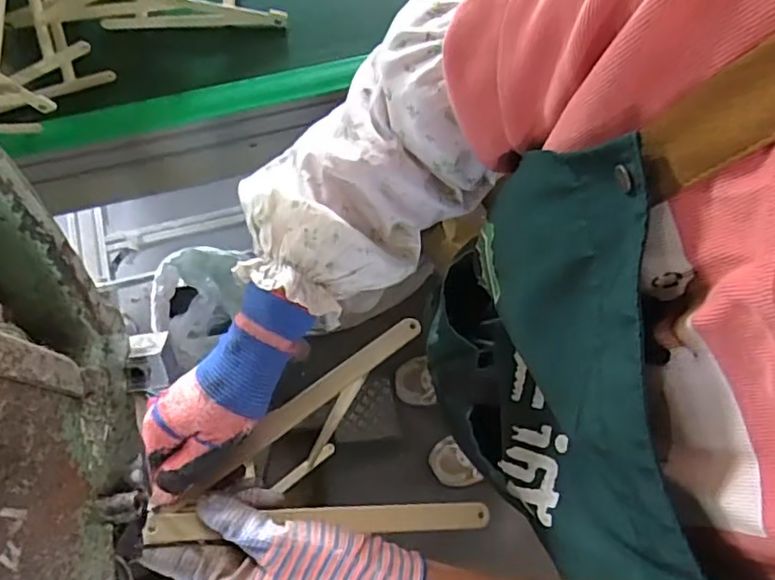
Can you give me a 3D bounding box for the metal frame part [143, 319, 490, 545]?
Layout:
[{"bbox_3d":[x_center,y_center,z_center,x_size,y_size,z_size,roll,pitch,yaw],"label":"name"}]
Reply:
[{"bbox_3d":[-0.054,0.122,0.414,0.212,0.048,0.152,-18,75,-6],"label":"metal frame part"}]

